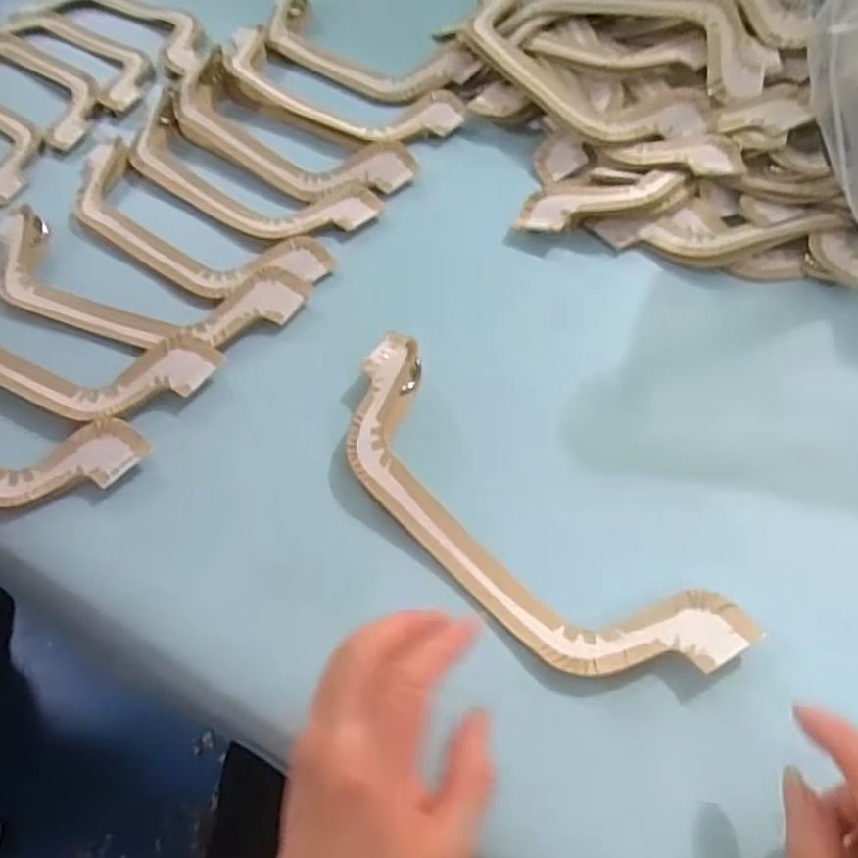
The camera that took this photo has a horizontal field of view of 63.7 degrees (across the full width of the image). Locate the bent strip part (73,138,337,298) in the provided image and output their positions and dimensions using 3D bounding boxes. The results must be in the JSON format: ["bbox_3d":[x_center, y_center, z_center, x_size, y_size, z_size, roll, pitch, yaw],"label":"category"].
[{"bbox_3d":[-0.201,-0.164,0.536,0.276,0.018,0.085,31,65,21],"label":"bent strip part"}]

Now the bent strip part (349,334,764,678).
[{"bbox_3d":[0.040,0.046,0.378,0.082,0.027,0.258,-40,63,-19],"label":"bent strip part"}]

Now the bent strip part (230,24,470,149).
[{"bbox_3d":[-0.096,-0.300,0.612,0.257,0.015,0.090,30,65,21],"label":"bent strip part"}]

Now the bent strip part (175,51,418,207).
[{"bbox_3d":[-0.126,-0.248,0.579,0.241,0.019,0.086,32,66,22],"label":"bent strip part"}]

